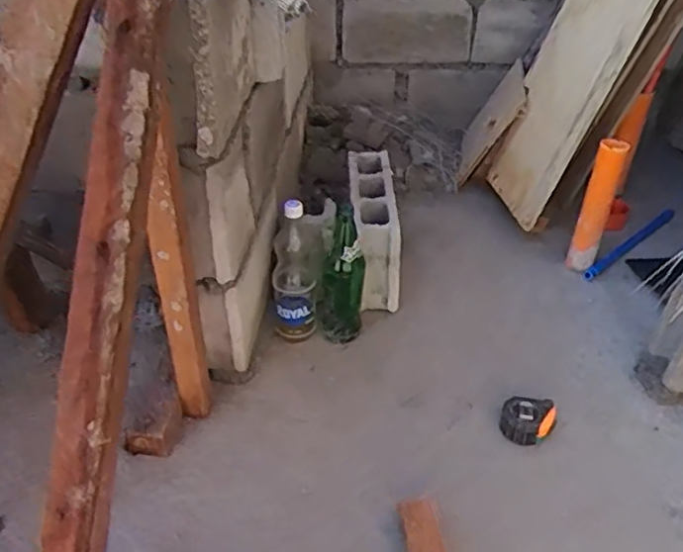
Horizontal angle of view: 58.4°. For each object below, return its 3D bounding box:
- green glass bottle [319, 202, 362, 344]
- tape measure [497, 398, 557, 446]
[{"bbox_3d":[0.000,0.000,1.158,0.087,0.257,0.075,1,35,1],"label":"green glass bottle"},{"bbox_3d":[0.315,0.241,1.025,0.094,0.042,0.090,17,38,21],"label":"tape measure"}]

